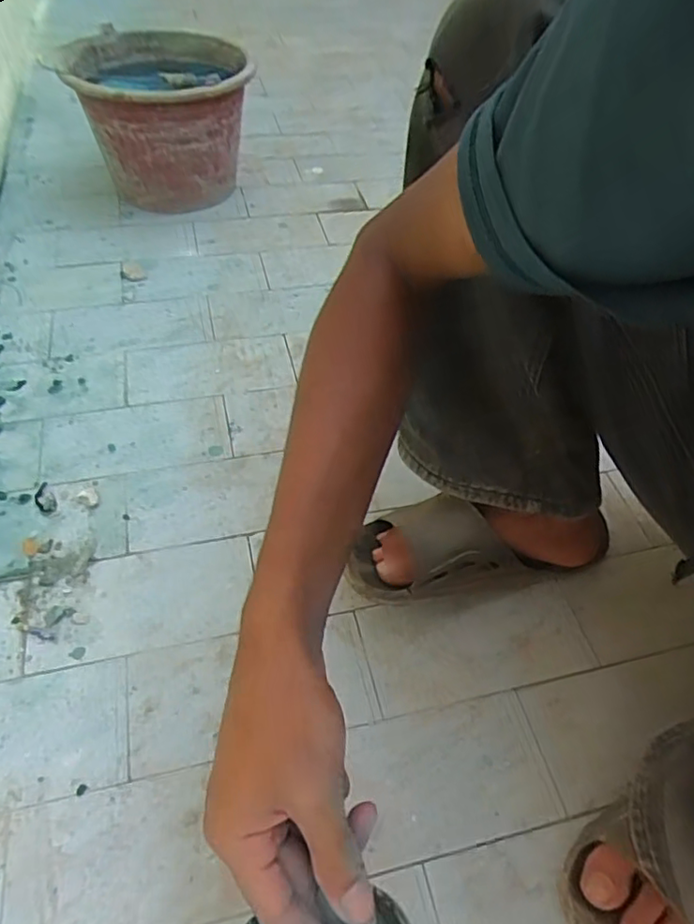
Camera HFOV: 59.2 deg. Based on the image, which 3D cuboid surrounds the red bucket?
[{"bbox_3d":[-0.276,-0.501,0.912,0.228,0.210,0.264,-26,57,-24],"label":"red bucket"}]

